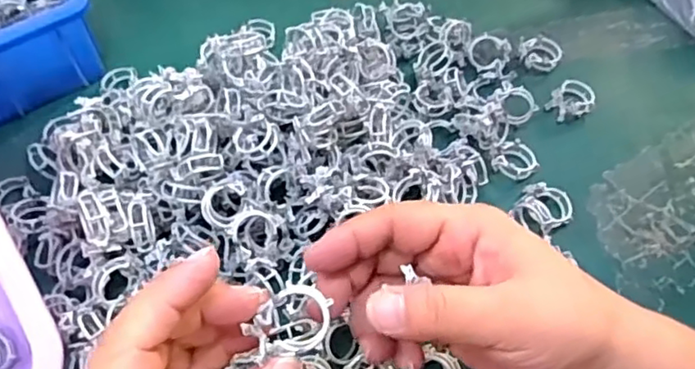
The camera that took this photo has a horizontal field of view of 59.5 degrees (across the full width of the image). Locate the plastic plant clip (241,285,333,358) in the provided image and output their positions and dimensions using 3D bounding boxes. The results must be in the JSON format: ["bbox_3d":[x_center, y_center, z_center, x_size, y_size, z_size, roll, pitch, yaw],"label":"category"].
[{"bbox_3d":[-0.021,0.052,0.225,0.028,0.014,0.022,-39,68,-21],"label":"plastic plant clip"}]

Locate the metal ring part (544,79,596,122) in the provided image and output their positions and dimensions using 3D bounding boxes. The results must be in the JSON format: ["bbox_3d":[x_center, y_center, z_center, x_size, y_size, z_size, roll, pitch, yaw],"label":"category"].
[{"bbox_3d":[0.155,-0.059,0.423,0.035,0.008,0.025,-32,65,-18],"label":"metal ring part"}]

